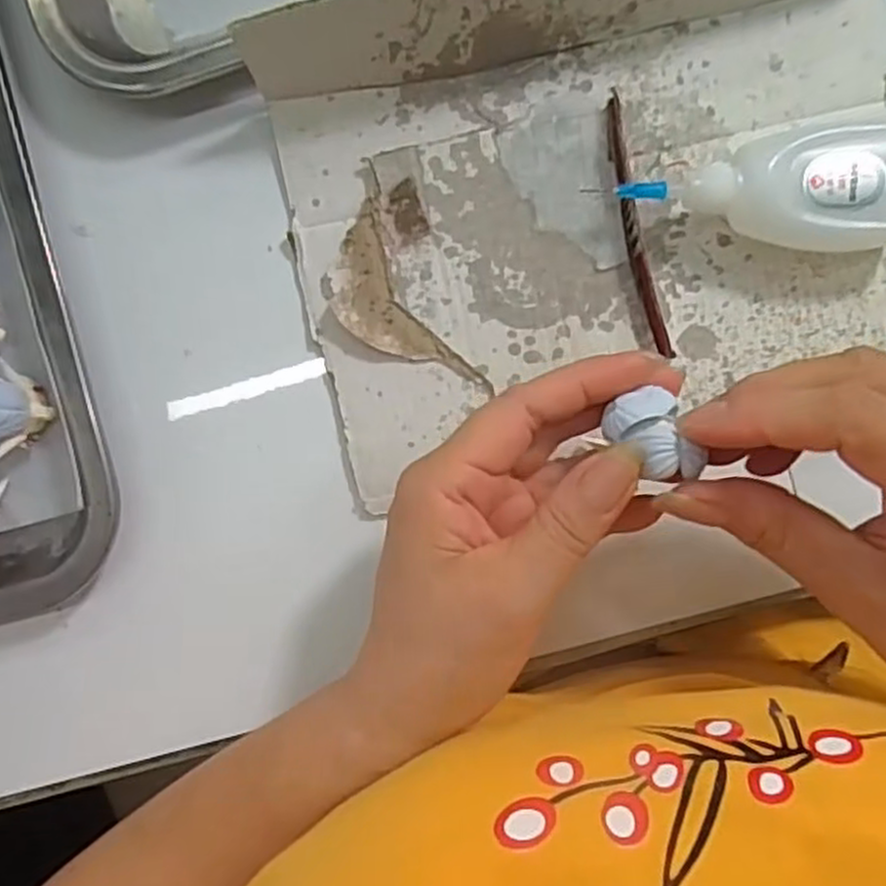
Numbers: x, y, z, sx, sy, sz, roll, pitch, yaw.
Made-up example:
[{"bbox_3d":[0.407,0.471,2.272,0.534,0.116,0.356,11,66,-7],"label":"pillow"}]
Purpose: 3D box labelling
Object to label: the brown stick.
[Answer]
[{"bbox_3d":[0.074,-0.083,0.285,0.010,0.010,0.100,-13,92,4],"label":"brown stick"}]

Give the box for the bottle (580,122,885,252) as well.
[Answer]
[{"bbox_3d":[0.115,-0.089,0.273,0.106,0.030,0.041,-3,93,3],"label":"bottle"}]

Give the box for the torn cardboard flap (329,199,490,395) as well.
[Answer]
[{"bbox_3d":[-0.019,-0.049,0.292,0.033,0.005,0.080,-35,90,4],"label":"torn cardboard flap"}]

